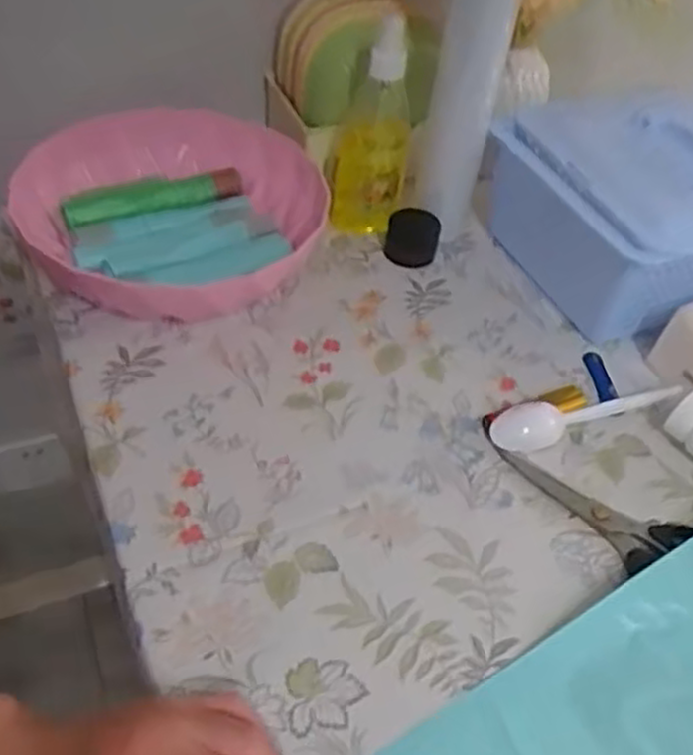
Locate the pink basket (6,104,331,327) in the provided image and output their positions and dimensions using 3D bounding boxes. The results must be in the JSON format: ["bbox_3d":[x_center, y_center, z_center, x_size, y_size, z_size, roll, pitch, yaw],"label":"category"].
[{"bbox_3d":[-0.134,-0.132,0.640,0.232,0.059,0.239,3,46,-4],"label":"pink basket"}]

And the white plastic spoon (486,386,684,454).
[{"bbox_3d":[0.171,0.023,0.557,0.152,0.014,0.031,-15,50,-20],"label":"white plastic spoon"}]

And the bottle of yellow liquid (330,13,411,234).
[{"bbox_3d":[0.023,-0.215,0.661,0.062,0.172,0.080,7,46,-1],"label":"bottle of yellow liquid"}]

